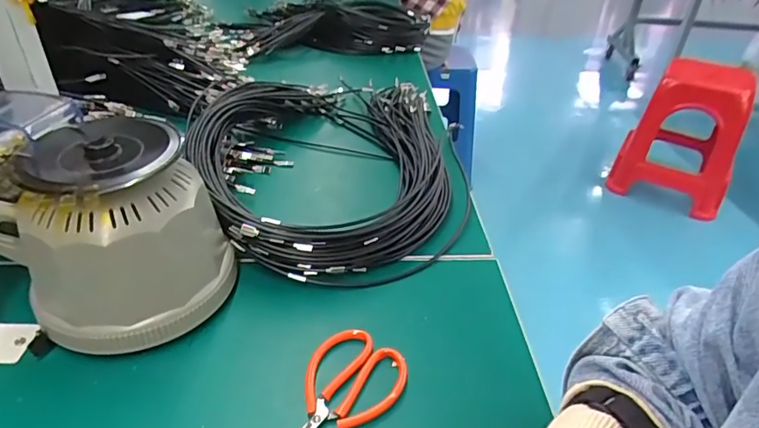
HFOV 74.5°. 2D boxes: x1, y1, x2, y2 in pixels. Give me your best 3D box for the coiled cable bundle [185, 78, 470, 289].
[{"bbox_3d":[-0.054,-0.097,0.632,0.296,0.083,0.458,3,36,0],"label":"coiled cable bundle"}]

